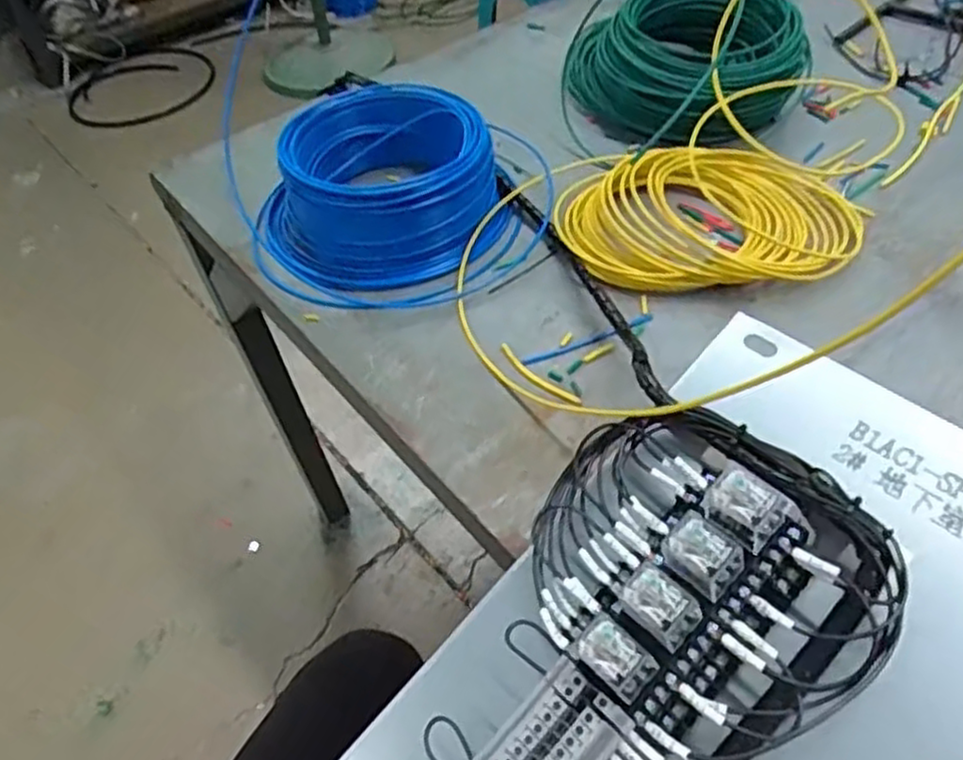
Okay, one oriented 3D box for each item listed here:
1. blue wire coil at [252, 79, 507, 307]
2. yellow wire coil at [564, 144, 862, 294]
[{"bbox_3d":[-0.082,-0.152,0.609,0.202,0.087,0.188,-37,54,-23],"label":"blue wire coil"},{"bbox_3d":[0.182,-0.136,0.587,0.235,0.045,0.162,-5,48,3],"label":"yellow wire coil"}]

